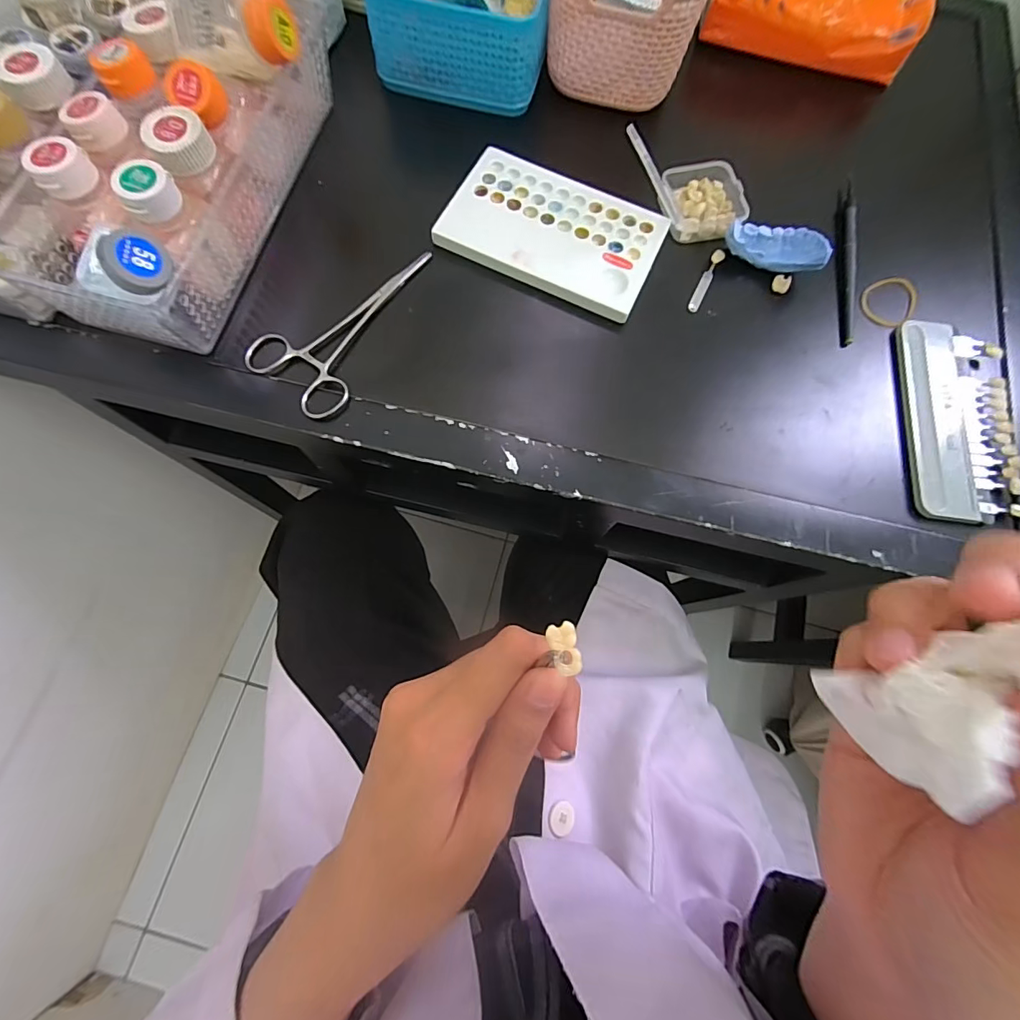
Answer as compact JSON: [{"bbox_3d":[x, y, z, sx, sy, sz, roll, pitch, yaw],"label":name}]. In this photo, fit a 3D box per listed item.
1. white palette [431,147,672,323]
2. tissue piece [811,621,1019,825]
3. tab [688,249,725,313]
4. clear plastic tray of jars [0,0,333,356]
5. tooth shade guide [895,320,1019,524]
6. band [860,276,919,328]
[{"bbox_3d":[0.032,-0.204,0.348,0.151,0.016,0.101,24,74,4],"label":"white palette"},{"bbox_3d":[0.102,0.047,0.109,0.032,0.043,0.023,-32,77,-10],"label":"tissue piece"},{"bbox_3d":[0.145,-0.170,0.346,0.009,0.005,0.058,28,74,6],"label":"tab"},{"bbox_3d":[-0.258,-0.252,0.312,0.214,0.096,0.272,16,73,2],"label":"clear plastic tray of jars"},{"bbox_3d":[0.308,-0.062,0.321,0.071,0.008,0.144,8,73,0],"label":"tooth shade guide"},{"bbox_3d":[0.293,-0.161,0.358,0.047,0.005,0.040,-36,78,-12],"label":"band"}]

